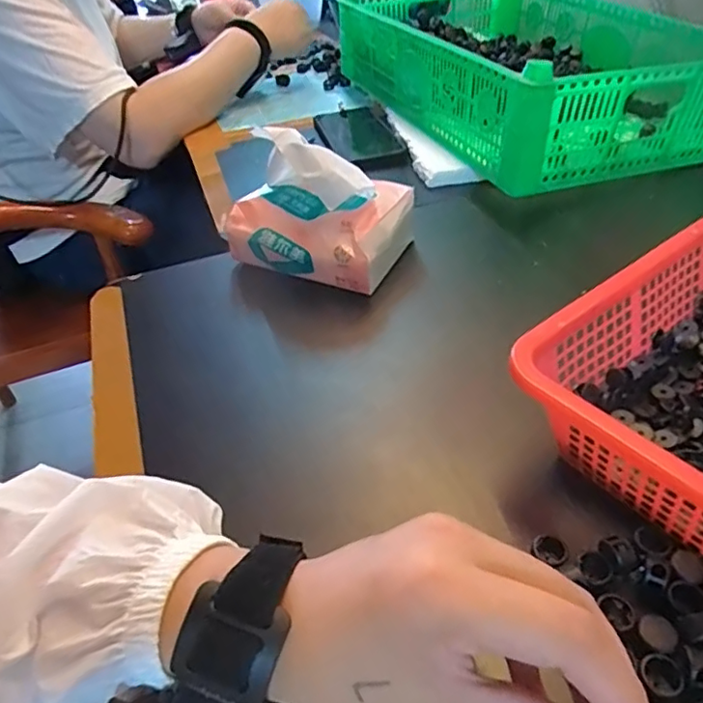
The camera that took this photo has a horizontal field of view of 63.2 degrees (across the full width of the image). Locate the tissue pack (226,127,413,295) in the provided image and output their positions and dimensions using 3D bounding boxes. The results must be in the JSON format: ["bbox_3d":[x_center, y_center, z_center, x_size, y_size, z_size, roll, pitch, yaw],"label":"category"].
[{"bbox_3d":[-0.028,-0.121,0.472,0.137,0.102,0.091,14,45,20],"label":"tissue pack"}]

